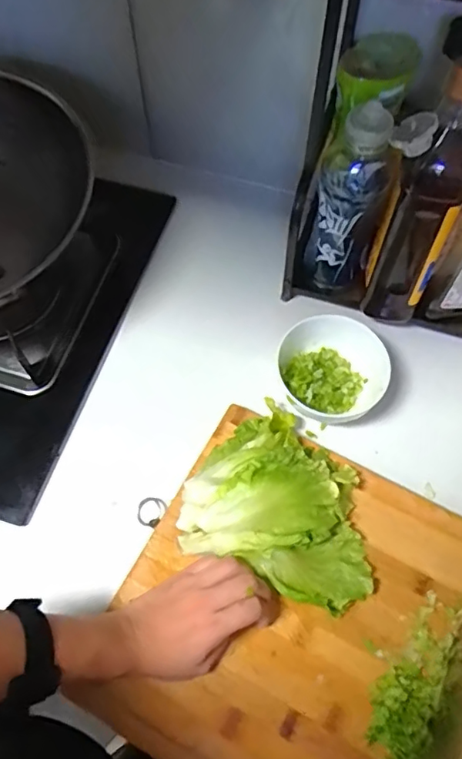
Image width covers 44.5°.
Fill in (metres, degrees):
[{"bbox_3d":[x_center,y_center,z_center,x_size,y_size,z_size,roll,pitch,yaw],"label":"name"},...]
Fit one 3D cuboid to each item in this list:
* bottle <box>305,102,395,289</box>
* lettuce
[{"bbox_3d":[0.114,-0.176,0.560,0.054,0.208,0.050,15,65,8],"label":"bottle"},{"bbox_3d":[0.054,0.107,0.525,0.176,0.047,0.157,19,65,9],"label":"lettuce"}]

